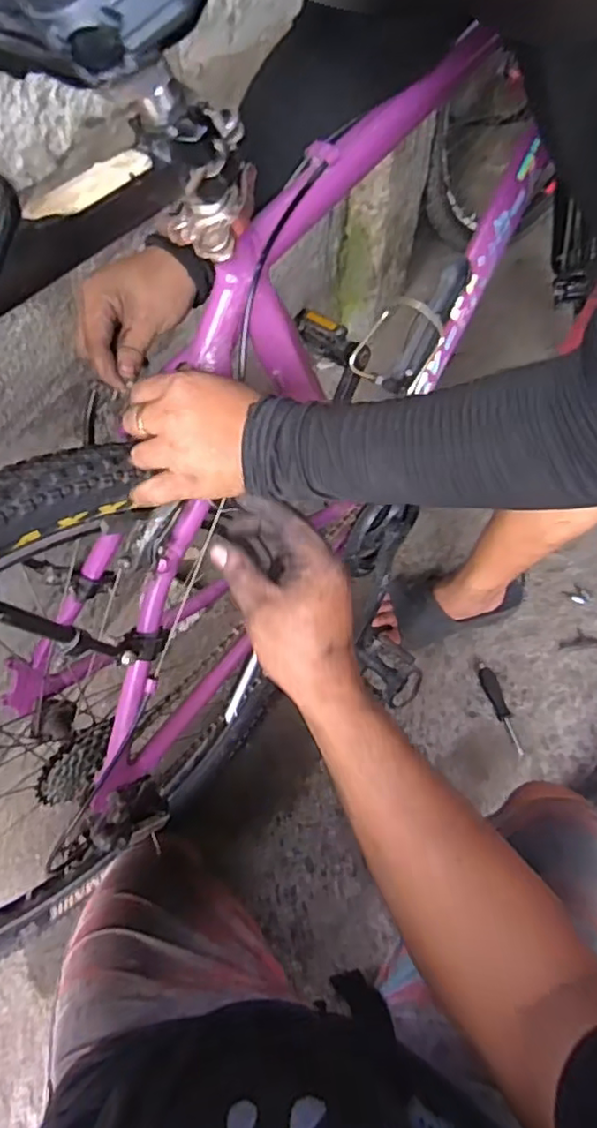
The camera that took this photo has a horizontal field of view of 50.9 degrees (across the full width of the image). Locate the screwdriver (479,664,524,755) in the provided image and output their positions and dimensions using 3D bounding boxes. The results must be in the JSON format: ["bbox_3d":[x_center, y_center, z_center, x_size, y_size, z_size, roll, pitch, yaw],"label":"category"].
[{"bbox_3d":[0.313,0.221,0.975,0.020,0.024,0.148,-11,58,-9],"label":"screwdriver"}]

